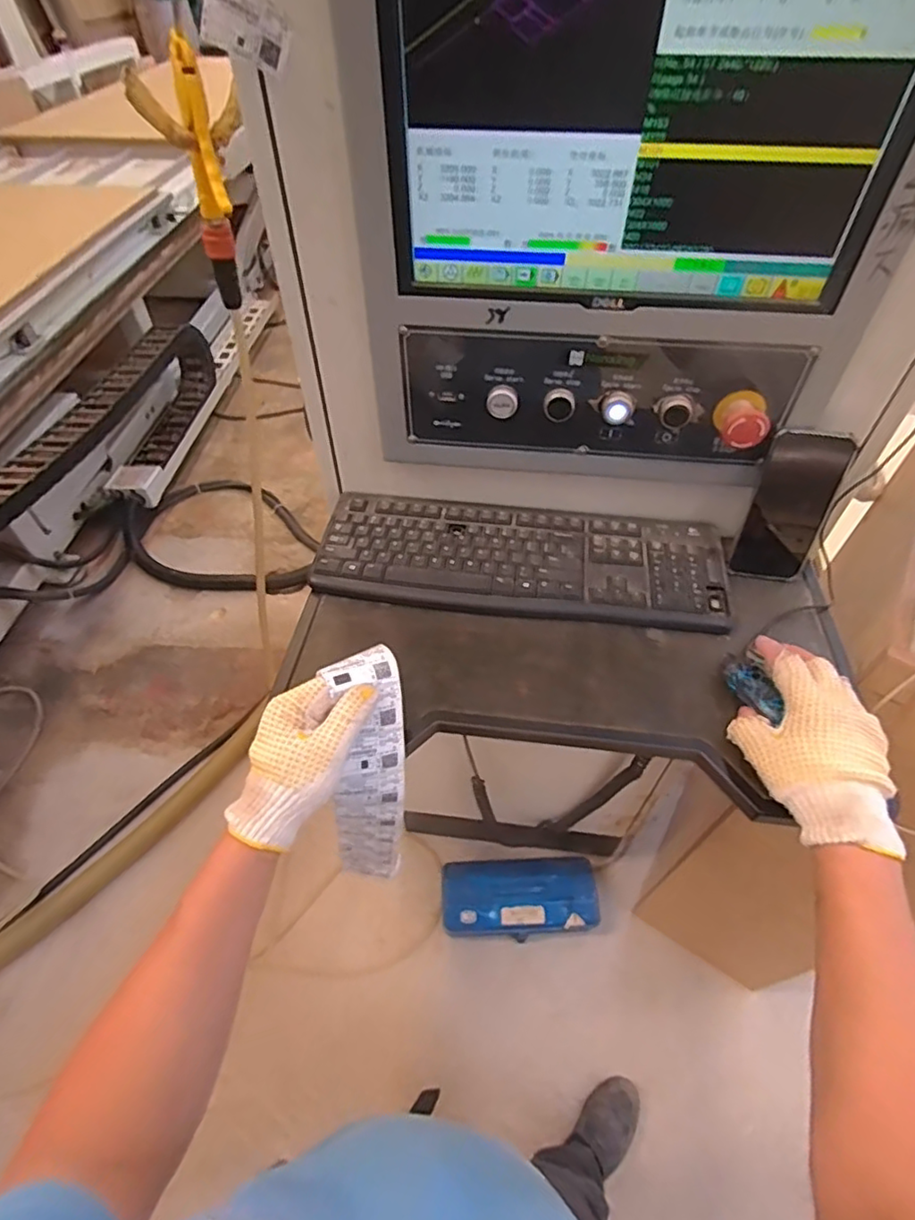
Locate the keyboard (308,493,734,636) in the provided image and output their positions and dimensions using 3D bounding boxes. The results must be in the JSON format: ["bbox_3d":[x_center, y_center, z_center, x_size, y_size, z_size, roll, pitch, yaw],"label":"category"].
[{"bbox_3d":[0.070,-0.057,0.653,0.431,0.019,0.148,6,50,5],"label":"keyboard"}]

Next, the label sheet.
[{"bbox_3d":[-0.081,0.176,0.562,0.066,0.310,0.067,11,36,8],"label":"label sheet"}]

